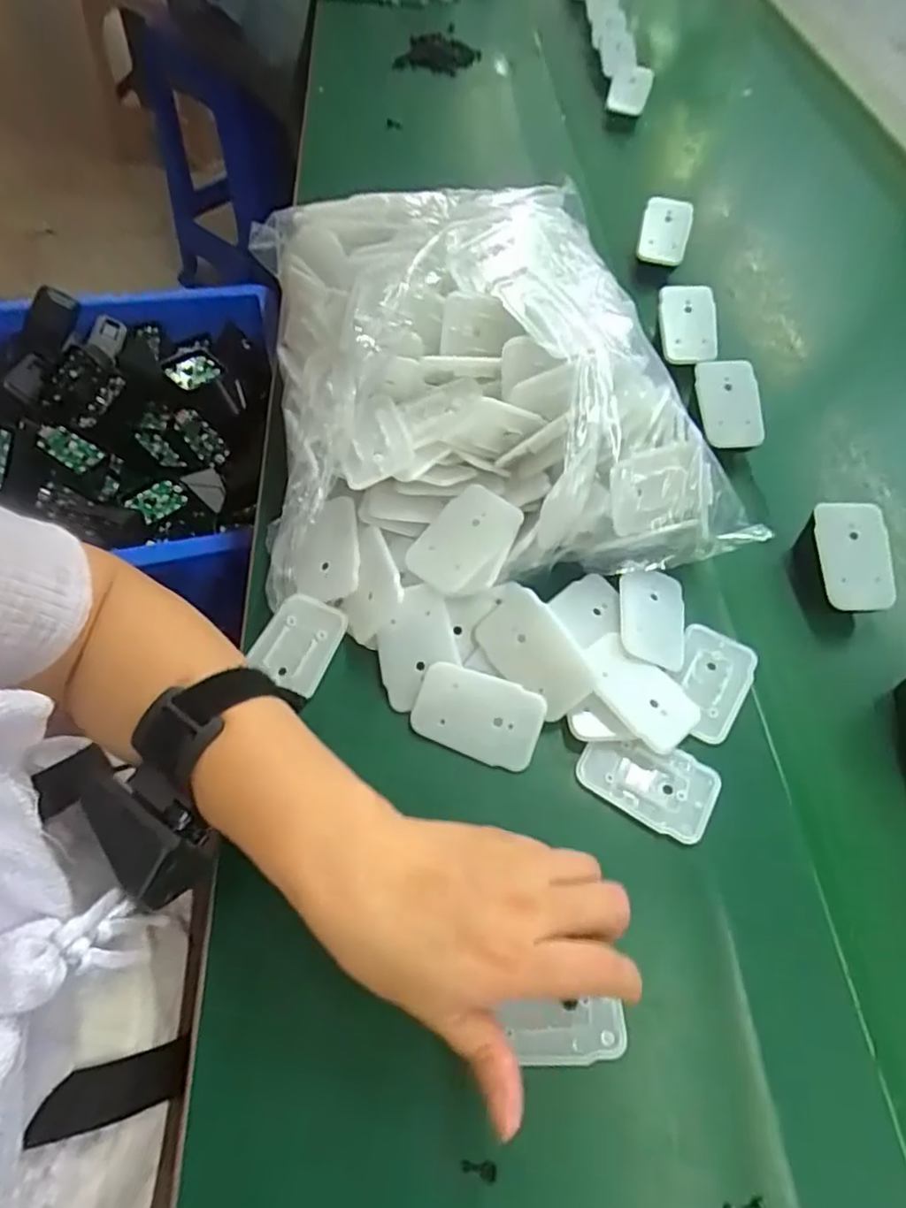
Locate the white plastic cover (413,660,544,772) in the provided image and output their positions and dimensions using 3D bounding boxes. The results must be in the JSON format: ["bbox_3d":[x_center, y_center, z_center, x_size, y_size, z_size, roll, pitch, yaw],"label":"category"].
[{"bbox_3d":[0.013,0.061,0.357,0.069,0.004,0.044,19,83,10],"label":"white plastic cover"}]

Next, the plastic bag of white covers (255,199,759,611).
[{"bbox_3d":[0.021,-0.158,0.429,0.289,0.106,0.290,-3,59,-5],"label":"plastic bag of white covers"}]

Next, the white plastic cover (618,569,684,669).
[{"bbox_3d":[0.121,0.009,0.392,0.042,0.004,0.061,13,60,-11],"label":"white plastic cover"}]

